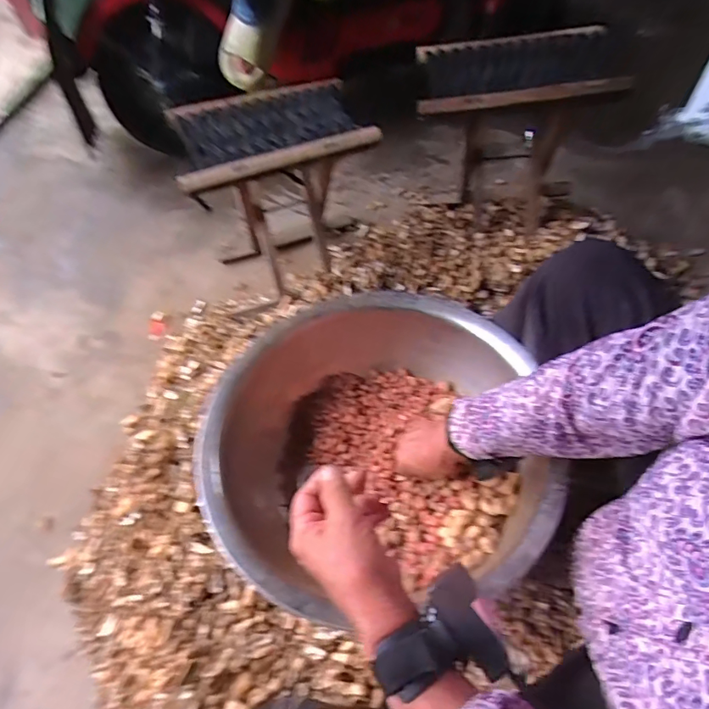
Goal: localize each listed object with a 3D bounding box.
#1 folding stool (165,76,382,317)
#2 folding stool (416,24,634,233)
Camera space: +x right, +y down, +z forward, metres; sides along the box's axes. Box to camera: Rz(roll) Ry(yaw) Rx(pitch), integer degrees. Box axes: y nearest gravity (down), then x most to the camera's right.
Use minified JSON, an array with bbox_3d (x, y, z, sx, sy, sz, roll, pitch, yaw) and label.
[{"bbox_3d":[-0.135,-0.292,0.936,0.309,0.346,0.231,-18,59,-7],"label":"folding stool"},{"bbox_3d":[0.271,-0.400,0.877,0.316,0.336,0.226,4,59,7],"label":"folding stool"}]

